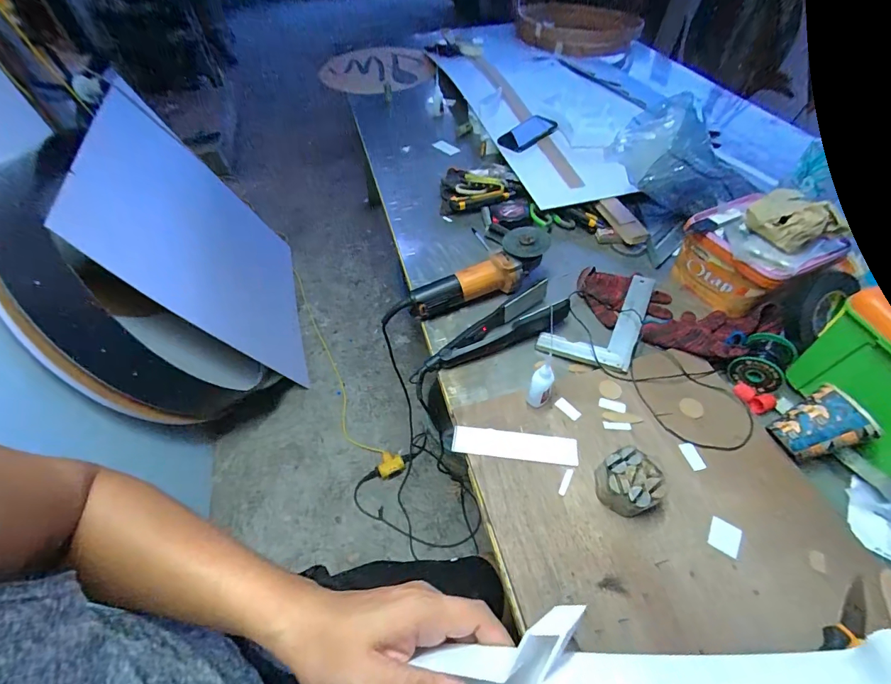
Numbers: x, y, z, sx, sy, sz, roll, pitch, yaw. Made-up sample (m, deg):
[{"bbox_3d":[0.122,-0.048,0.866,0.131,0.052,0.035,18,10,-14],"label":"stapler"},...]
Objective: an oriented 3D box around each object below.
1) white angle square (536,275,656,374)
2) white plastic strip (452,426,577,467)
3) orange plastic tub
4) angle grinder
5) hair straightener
[{"bbox_3d":[0.282,-0.064,0.725,0.151,0.016,0.260,21,56,19],"label":"white angle square"},{"bbox_3d":[0.098,0.149,0.573,0.174,0.009,0.042,4,52,7],"label":"white plastic strip"},{"bbox_3d":[0.542,-0.150,0.728,0.173,0.126,0.191,-25,54,-15],"label":"orange plastic tub"},{"bbox_3d":[0.070,-0.122,0.753,0.283,0.077,0.098,-27,55,-16],"label":"angle grinder"},{"bbox_3d":[0.088,-0.017,0.699,0.267,0.044,0.083,-27,55,-17],"label":"hair straightener"}]

